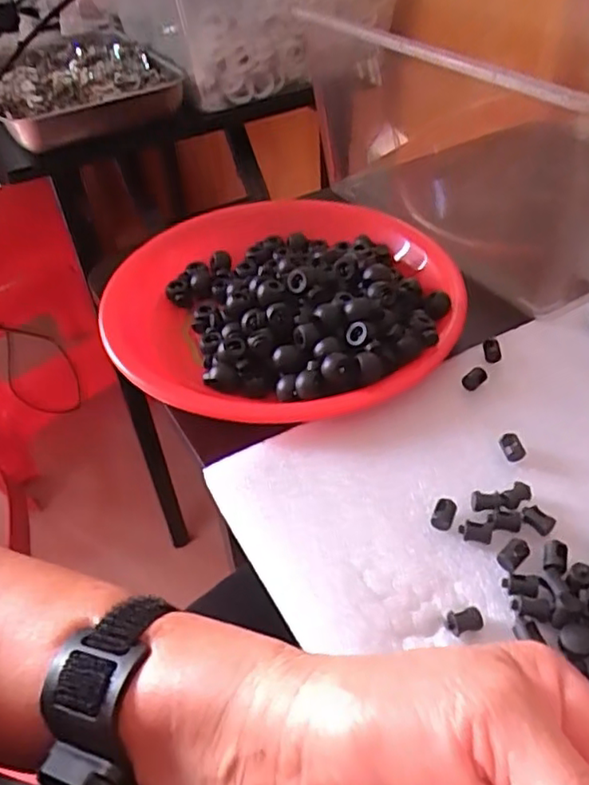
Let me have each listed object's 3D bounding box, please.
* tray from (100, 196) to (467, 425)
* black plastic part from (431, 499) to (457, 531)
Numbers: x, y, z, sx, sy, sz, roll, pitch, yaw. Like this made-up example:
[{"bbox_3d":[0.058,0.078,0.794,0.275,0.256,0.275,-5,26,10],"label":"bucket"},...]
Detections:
[{"bbox_3d":[-0.008,-0.067,0.412,0.221,0.040,0.218,-6,43,-5],"label":"tray"},{"bbox_3d":[0.070,0.057,0.296,0.010,0.010,0.014,14,45,17],"label":"black plastic part"}]

